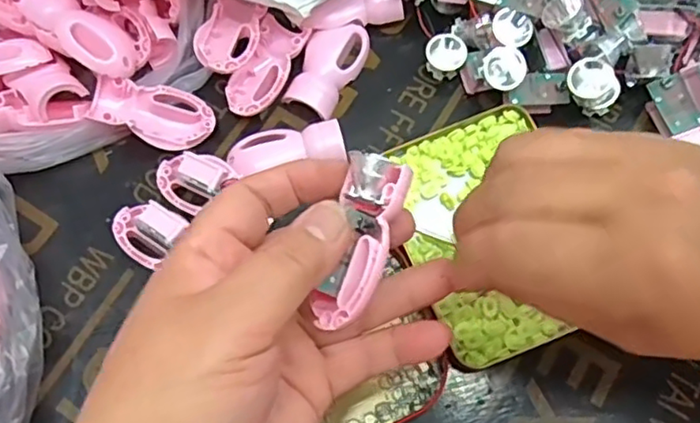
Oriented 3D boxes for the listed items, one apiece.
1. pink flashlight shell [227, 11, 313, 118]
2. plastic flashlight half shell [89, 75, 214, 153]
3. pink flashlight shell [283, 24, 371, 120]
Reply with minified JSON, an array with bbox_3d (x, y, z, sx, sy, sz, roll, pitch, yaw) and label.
[{"bbox_3d":[-0.050,-0.084,0.374,0.033,0.014,0.065,20,73,7],"label":"pink flashlight shell"},{"bbox_3d":[-0.111,-0.056,0.360,0.065,0.012,0.035,16,72,-12],"label":"plastic flashlight half shell"},{"bbox_3d":[-0.013,-0.086,0.377,0.032,0.011,0.060,26,74,9],"label":"pink flashlight shell"}]

